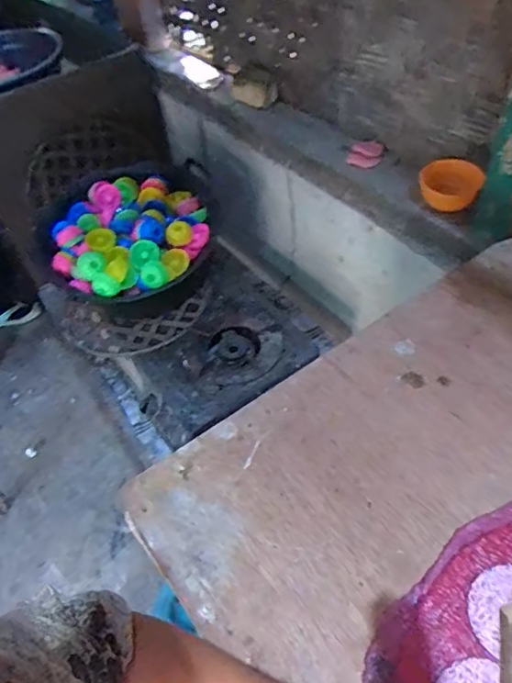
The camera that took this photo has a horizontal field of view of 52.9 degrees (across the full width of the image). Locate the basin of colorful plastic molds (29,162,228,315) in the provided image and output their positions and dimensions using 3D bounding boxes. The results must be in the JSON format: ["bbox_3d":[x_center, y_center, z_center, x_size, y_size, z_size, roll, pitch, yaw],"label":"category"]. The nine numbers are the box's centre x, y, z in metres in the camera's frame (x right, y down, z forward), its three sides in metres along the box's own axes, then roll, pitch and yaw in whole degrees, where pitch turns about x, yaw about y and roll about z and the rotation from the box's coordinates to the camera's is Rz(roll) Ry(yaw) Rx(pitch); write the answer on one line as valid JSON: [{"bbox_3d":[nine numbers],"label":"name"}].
[{"bbox_3d":[-0.277,-0.226,1.211,0.329,0.175,0.326,-4,50,5],"label":"basin of colorful plastic molds"}]

